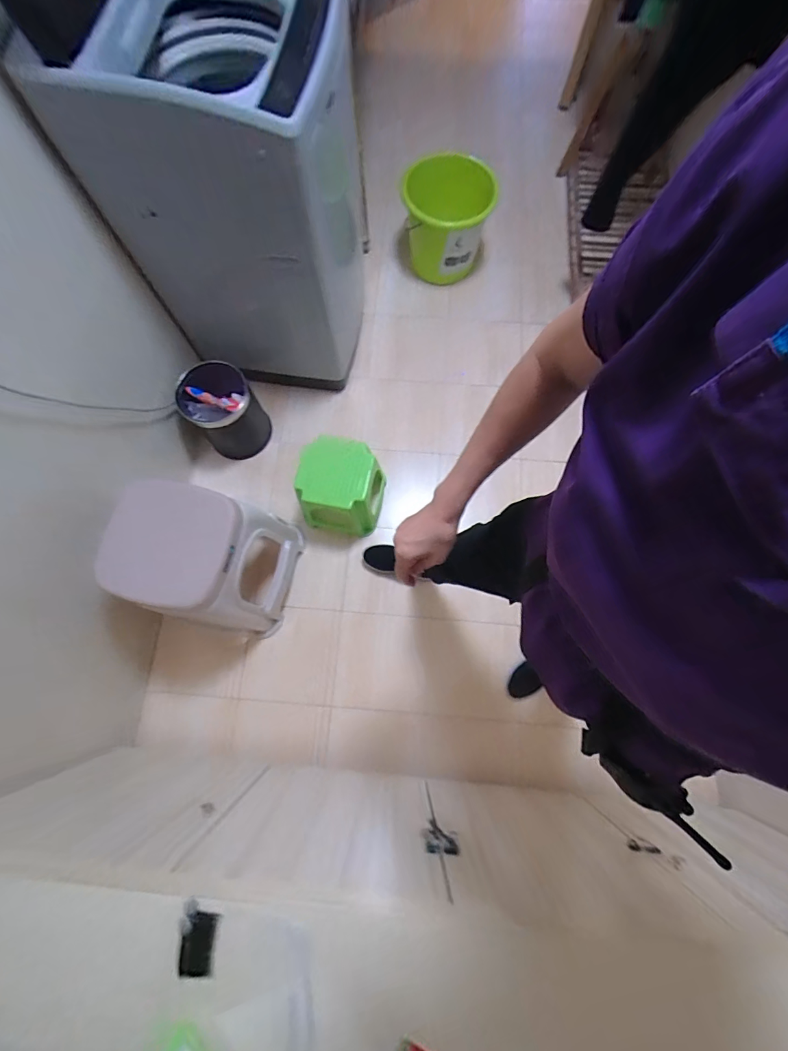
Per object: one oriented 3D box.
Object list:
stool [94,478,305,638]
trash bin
[{"bbox_3d":[-0.453,0.096,1.085,0.273,0.494,0.314,12,75,3],"label":"stool"},{"bbox_3d":[-0.535,-0.354,1.327,0.210,0.287,0.178,-31,77,-7],"label":"trash bin"}]

